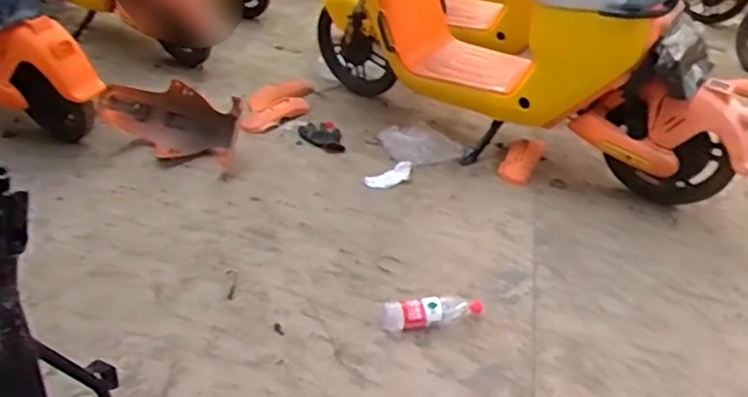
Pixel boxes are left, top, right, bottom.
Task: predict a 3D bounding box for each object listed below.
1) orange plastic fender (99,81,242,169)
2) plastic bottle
[{"bbox_3d":[-0.499,-0.200,1.571,0.326,0.213,0.100,14,28,-29],"label":"orange plastic fender"},{"bbox_3d":[0.125,0.235,1.313,0.221,0.058,0.058,-3,33,-11],"label":"plastic bottle"}]

